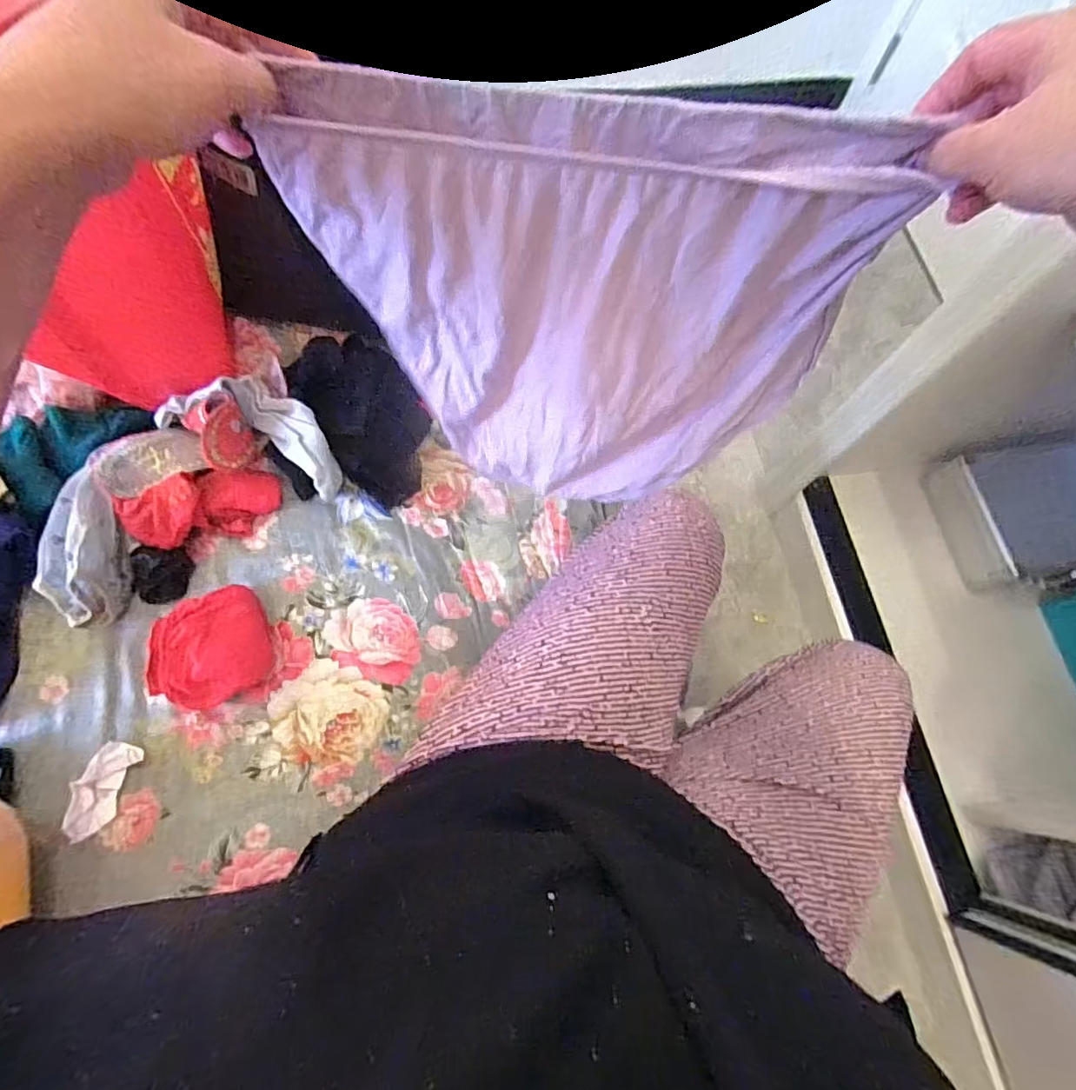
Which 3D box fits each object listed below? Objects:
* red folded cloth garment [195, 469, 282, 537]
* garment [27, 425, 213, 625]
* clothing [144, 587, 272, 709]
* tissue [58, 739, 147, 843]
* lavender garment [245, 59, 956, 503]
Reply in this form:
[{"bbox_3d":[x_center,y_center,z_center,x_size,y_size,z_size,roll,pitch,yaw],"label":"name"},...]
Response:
[{"bbox_3d":[-0.295,-0.045,0.523,0.066,0.039,0.067,3,70,-2],"label":"red folded cloth garment"},{"bbox_3d":[-0.395,-0.025,0.503,0.076,0.070,0.190,22,71,5],"label":"garment"},{"bbox_3d":[-0.296,0.093,0.480,0.087,0.047,0.105,-6,71,-5],"label":"clothing"},{"bbox_3d":[-0.378,0.209,0.451,0.039,0.013,0.078,19,70,4],"label":"tissue"},{"bbox_3d":[0.026,-0.133,0.361,0.327,0.260,0.080,4,70,-1],"label":"lavender garment"}]

